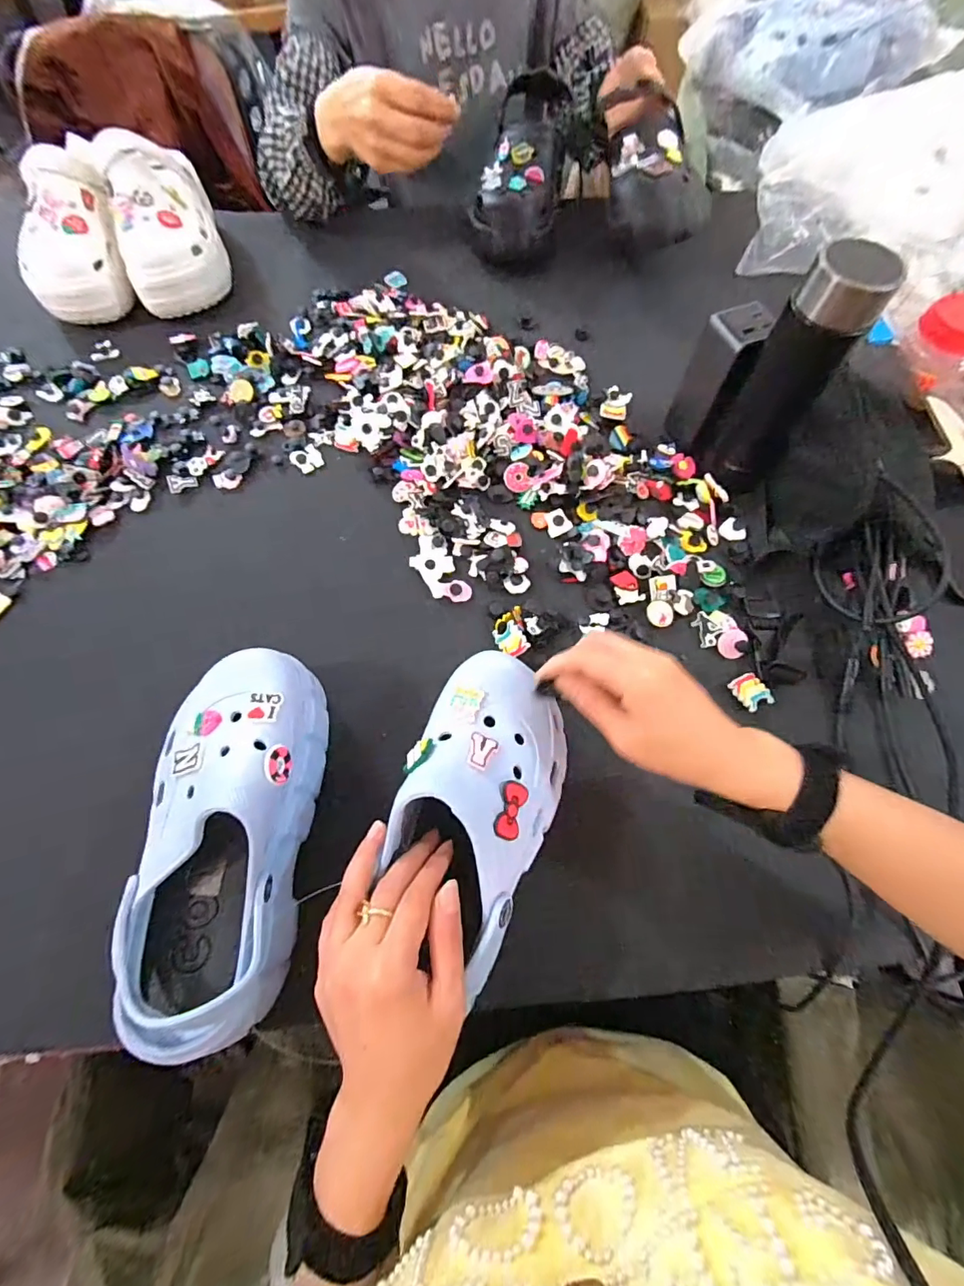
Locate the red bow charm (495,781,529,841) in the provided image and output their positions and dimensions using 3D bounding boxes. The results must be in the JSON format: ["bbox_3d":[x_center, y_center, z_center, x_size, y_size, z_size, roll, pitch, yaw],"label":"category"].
[{"bbox_3d":[0.017,0.106,0.317,0.020,0.009,0.035,25,66,-24],"label":"red bow charm"}]

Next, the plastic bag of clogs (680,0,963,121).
[{"bbox_3d":[0.525,-0.977,0.785,0.248,0.135,0.323,-33,73,-13],"label":"plastic bag of clogs"}]

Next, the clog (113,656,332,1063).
[{"bbox_3d":[-0.177,0.128,0.346,0.102,0.105,0.242,2,69,0],"label":"clog"}]

